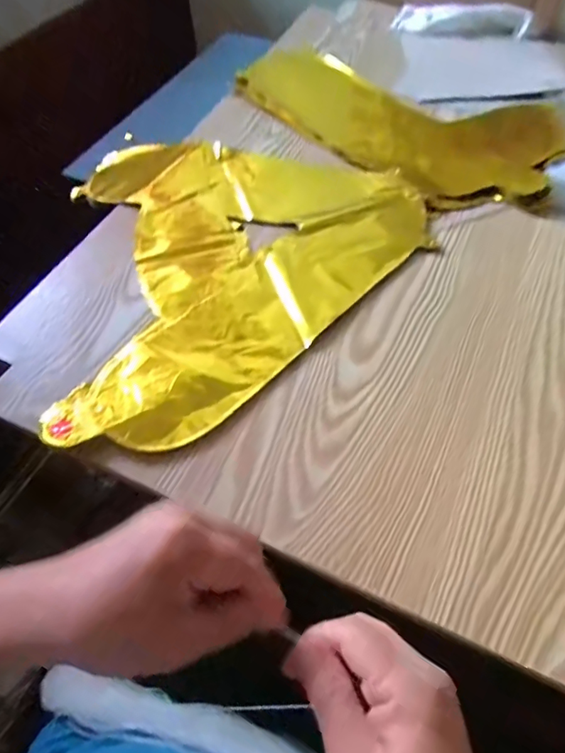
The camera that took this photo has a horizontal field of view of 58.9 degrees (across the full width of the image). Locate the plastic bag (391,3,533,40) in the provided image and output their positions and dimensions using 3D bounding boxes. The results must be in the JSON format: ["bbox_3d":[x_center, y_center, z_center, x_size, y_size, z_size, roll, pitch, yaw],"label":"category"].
[{"bbox_3d":[0.252,-0.502,0.709,0.181,0.025,0.063,12,57,10],"label":"plastic bag"}]

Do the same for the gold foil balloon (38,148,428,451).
[{"bbox_3d":[-0.026,-0.114,0.466,0.323,0.016,0.364,-7,56,-3],"label":"gold foil balloon"}]

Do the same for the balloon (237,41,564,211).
[{"bbox_3d":[0.137,-0.323,0.606,0.216,0.030,0.412,-36,62,-21],"label":"balloon"}]

